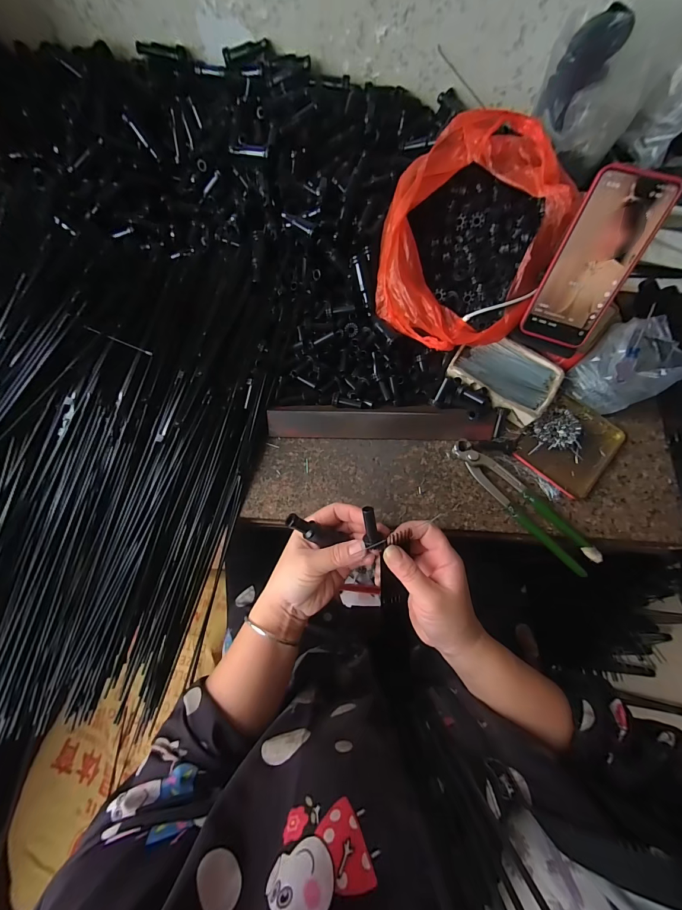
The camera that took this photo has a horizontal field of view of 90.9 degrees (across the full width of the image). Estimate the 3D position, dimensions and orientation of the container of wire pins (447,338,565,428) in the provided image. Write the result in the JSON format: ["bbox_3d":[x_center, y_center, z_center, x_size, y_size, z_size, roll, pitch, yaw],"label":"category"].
[{"bbox_3d":[0.212,-0.103,0.440,0.126,0.029,0.084,32,74,10],"label":"container of wire pins"}]

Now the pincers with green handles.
[{"bbox_3d":[0.213,0.056,0.401,0.039,0.017,0.197,-41,76,-12],"label":"pincers with green handles"}]

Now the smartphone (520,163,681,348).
[{"bbox_3d":[0.273,-0.207,0.366,0.078,0.161,0.011,21,35,7],"label":"smartphone"}]

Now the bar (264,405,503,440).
[{"bbox_3d":[0.051,-0.044,0.431,0.283,0.026,0.038,1,71,0],"label":"bar"}]

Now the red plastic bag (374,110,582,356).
[{"bbox_3d":[0.155,-0.264,0.418,0.204,0.126,0.241,7,71,3],"label":"red plastic bag"}]

